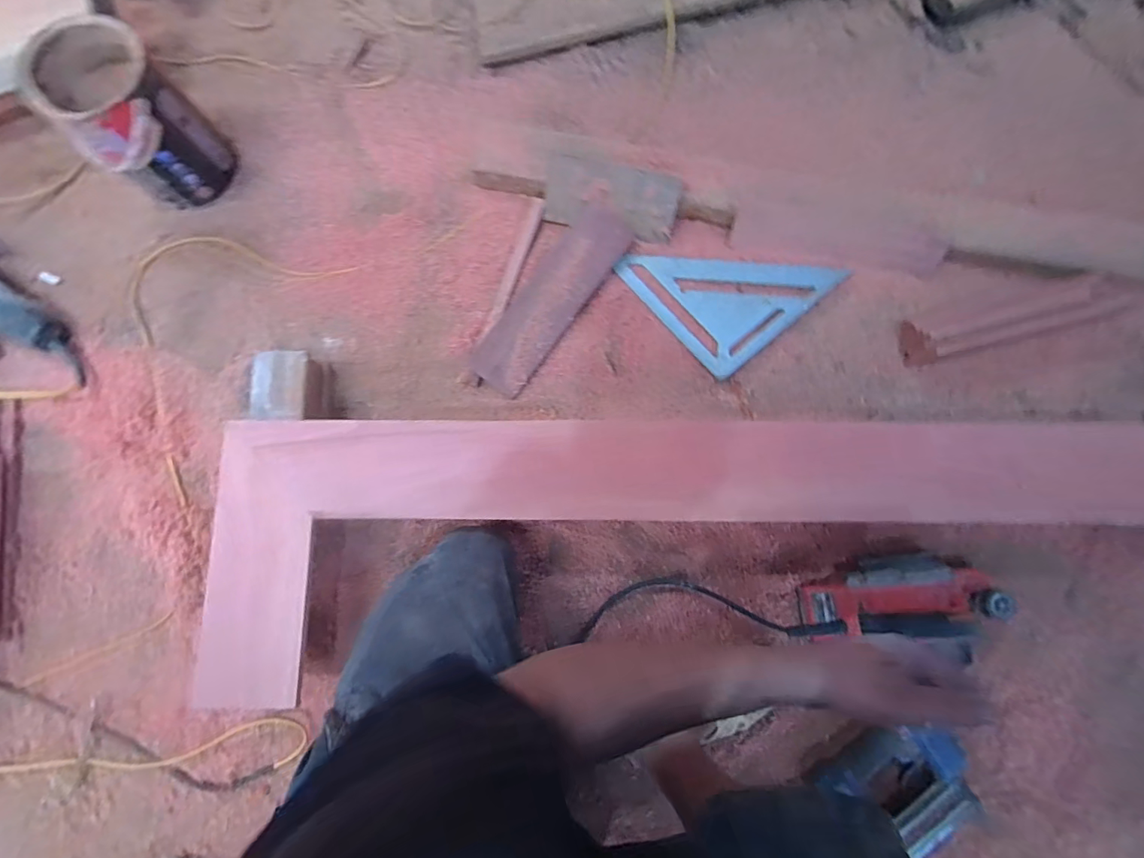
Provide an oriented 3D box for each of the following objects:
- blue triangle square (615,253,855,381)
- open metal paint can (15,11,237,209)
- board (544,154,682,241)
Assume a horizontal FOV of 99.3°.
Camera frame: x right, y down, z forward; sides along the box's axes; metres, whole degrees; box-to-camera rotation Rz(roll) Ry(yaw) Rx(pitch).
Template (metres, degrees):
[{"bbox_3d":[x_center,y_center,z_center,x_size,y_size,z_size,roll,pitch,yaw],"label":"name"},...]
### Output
[{"bbox_3d":[0.261,-0.255,0.810,0.270,0.021,0.254,-39,82,-6],"label":"blue triangle square"},{"bbox_3d":[-0.688,-0.486,0.780,0.164,0.205,0.165,0,80,1],"label":"open metal paint can"},{"bbox_3d":[0.064,-0.383,0.810,0.223,0.024,0.105,13,102,2],"label":"board"}]

